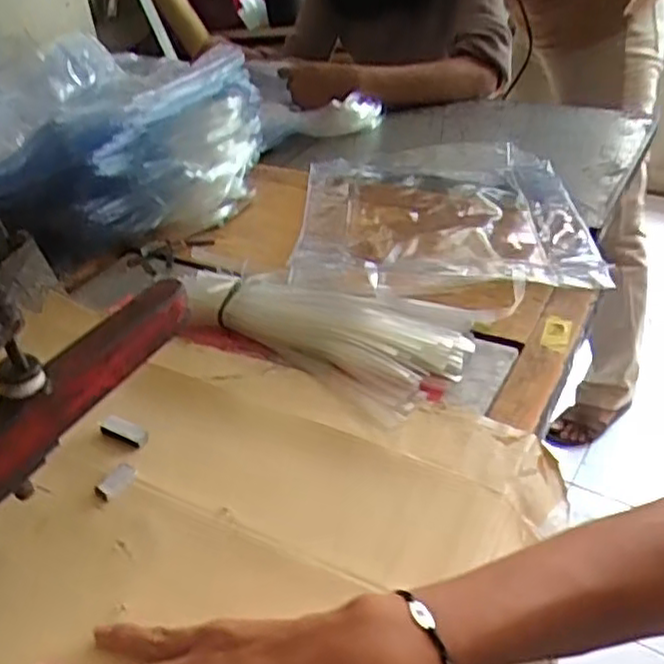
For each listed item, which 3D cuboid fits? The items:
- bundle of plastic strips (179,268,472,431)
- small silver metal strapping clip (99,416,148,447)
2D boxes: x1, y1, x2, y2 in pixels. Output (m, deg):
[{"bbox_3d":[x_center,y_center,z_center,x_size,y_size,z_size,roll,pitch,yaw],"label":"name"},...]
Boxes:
[{"bbox_3d":[-0.007,-0.015,0.565,0.232,0.021,0.124,23,47,32],"label":"bundle of plastic strips"},{"bbox_3d":[-0.143,0.067,0.484,0.040,0.005,0.013,16,43,26],"label":"small silver metal strapping clip"}]

